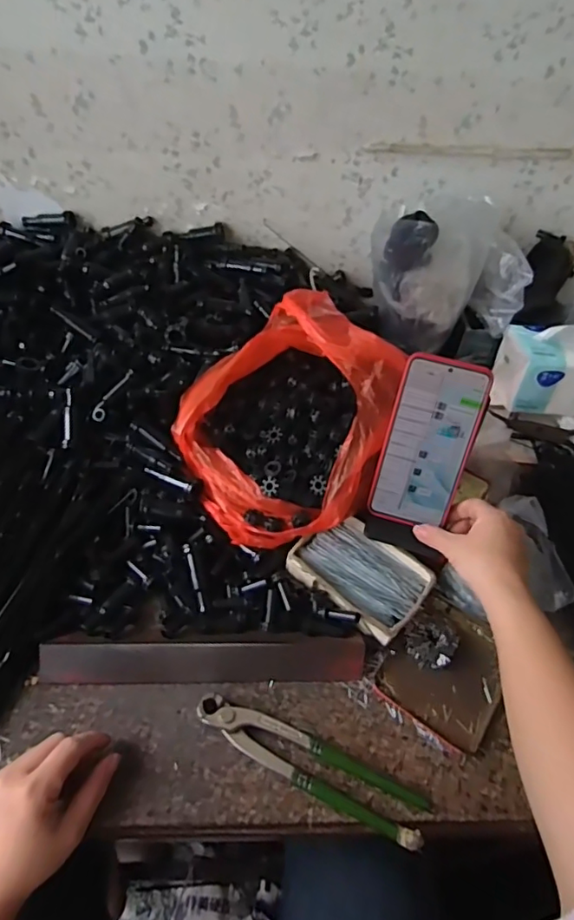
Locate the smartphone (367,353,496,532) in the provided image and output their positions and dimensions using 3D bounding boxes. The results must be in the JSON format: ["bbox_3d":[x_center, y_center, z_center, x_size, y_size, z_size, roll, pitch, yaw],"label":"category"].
[{"bbox_3d":[0.133,-0.014,0.516,0.078,0.160,0.010,16,21,7],"label":"smartphone"}]

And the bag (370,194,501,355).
[{"bbox_3d":[0.171,-0.233,0.680,0.134,0.163,0.096,27,54,16],"label":"bag"}]

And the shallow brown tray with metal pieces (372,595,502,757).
[{"bbox_3d":[0.150,0.190,0.509,0.099,0.016,0.120,32,56,19],"label":"shallow brown tray with metal pieces"}]

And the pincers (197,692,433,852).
[{"bbox_3d":[0.018,0.247,0.451,0.196,0.017,0.040,24,54,13],"label":"pincers"}]

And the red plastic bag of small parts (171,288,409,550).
[{"bbox_3d":[0.008,-0.040,0.564,0.200,0.138,0.220,38,58,23],"label":"red plastic bag of small parts"}]

